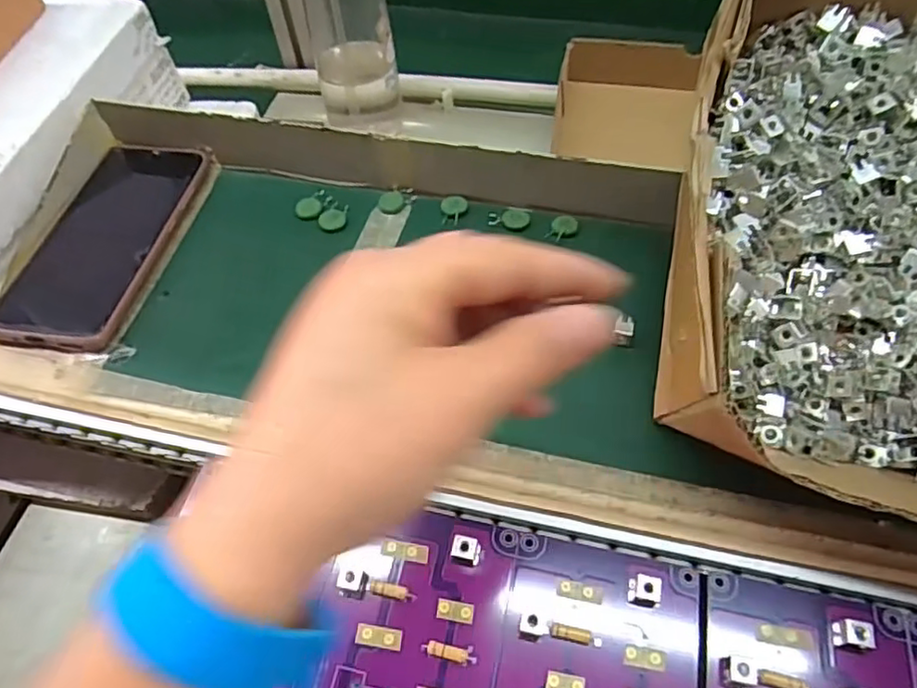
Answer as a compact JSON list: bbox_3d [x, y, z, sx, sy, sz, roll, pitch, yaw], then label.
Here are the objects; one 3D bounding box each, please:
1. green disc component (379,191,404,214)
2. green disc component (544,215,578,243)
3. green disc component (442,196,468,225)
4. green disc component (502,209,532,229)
[{"bbox_3d":[-0.044,-0.092,0.404,0.016,0.005,0.017,-1,57,2],"label":"green disc component"},{"bbox_3d":[0.065,-0.072,0.386,0.015,0.004,0.020,26,59,19],"label":"green disc component"},{"bbox_3d":[-0.003,-0.087,0.398,0.016,0.006,0.024,-4,54,0],"label":"green disc component"},{"bbox_3d":[0.037,-0.080,0.391,0.018,0.004,0.015,0,57,3],"label":"green disc component"}]

